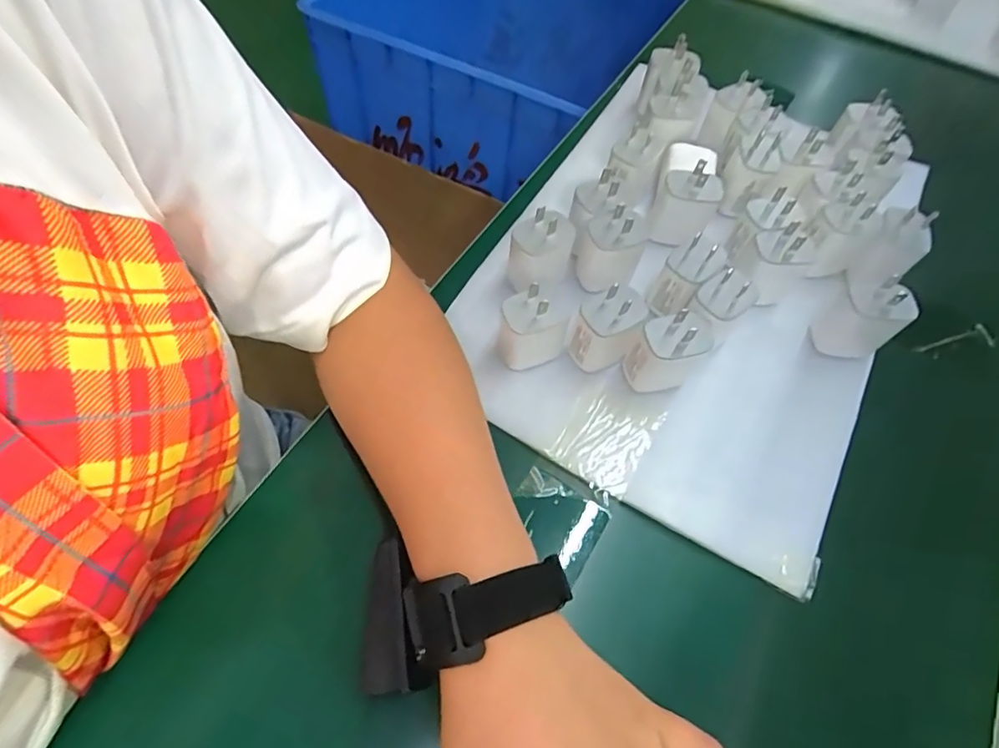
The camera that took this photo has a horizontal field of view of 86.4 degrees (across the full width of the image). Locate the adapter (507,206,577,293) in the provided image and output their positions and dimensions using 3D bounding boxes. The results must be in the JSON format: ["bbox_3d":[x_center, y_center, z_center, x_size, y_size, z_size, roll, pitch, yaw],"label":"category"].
[{"bbox_3d":[0.027,-0.079,0.360,0.040,0.055,0.041,2,61,-3],"label":"adapter"}]

